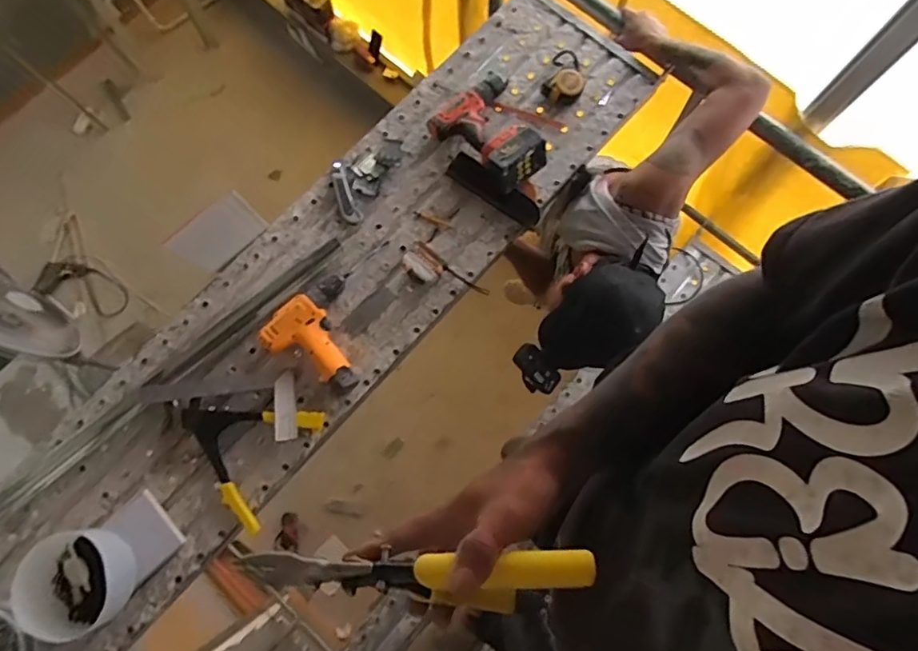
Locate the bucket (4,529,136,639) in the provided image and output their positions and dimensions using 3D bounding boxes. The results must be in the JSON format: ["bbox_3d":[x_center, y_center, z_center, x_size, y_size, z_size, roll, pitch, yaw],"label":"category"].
[{"bbox_3d":[-0.621,0.418,0.905,0.147,0.113,0.150,0,77,1],"label":"bucket"}]

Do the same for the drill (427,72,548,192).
[{"bbox_3d":[0.063,-0.382,1.097,0.185,0.086,0.262,-30,59,-6],"label":"drill"}]

